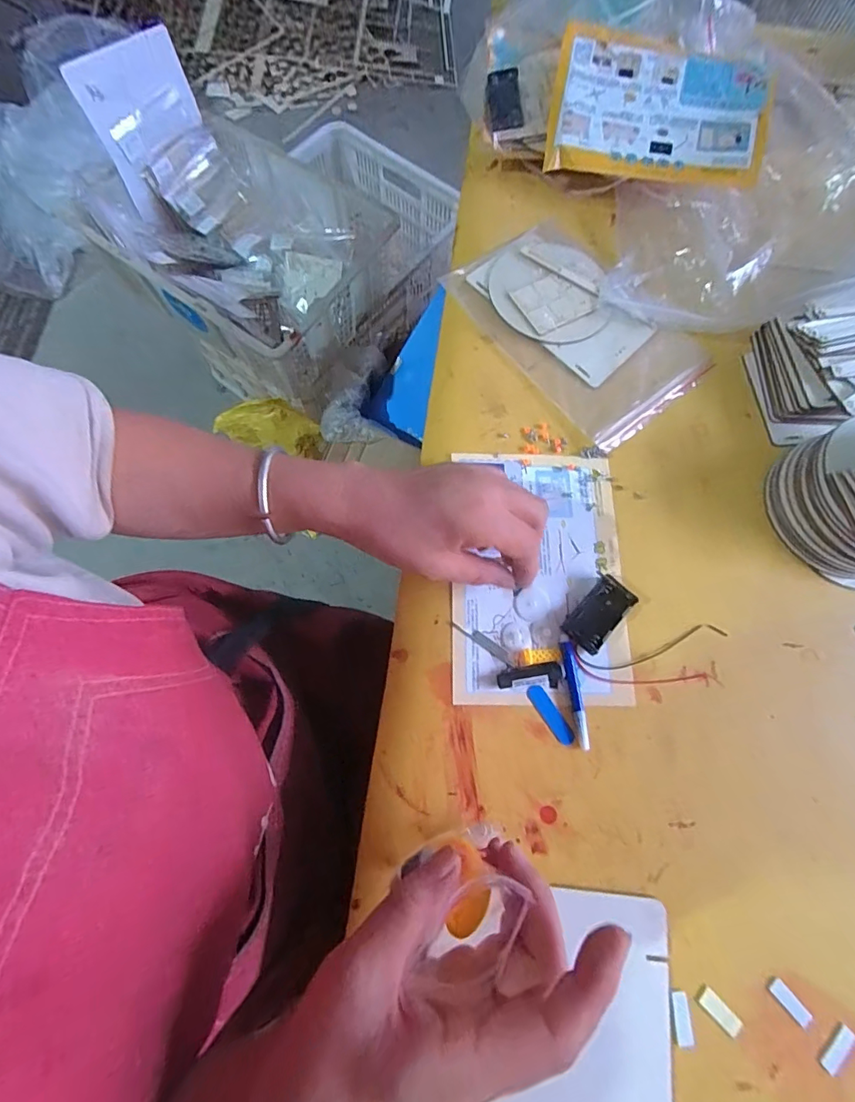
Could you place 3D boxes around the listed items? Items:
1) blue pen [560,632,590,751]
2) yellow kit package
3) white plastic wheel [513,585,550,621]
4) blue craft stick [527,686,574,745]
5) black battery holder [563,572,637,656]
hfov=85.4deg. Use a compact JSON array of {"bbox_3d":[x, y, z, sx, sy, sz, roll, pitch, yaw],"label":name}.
[{"bbox_3d":[0.110,0.105,0.348,0.008,0.005,0.081,-6,74,-3],"label":"blue pen"},{"bbox_3d":[0.227,-0.434,0.458,0.203,0.018,0.143,12,89,3],"label":"yellow kit package"},{"bbox_3d":[0.083,0.042,0.368,0.028,0.004,0.025,-23,76,-8],"label":"white plastic wheel"},{"bbox_3d":[0.092,0.122,0.344,0.013,0.004,0.047,-34,78,-10],"label":"blue craft stick"},{"bbox_3d":[0.135,0.049,0.362,0.032,0.012,0.058,43,77,10],"label":"black battery holder"}]

